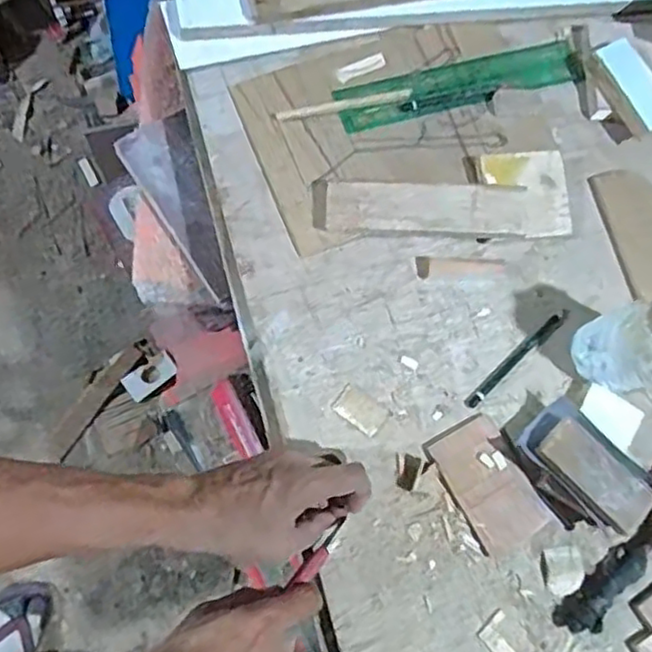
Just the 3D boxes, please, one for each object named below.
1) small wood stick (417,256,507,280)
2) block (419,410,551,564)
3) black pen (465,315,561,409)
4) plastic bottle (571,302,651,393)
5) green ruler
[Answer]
[{"bbox_3d":[0.119,-0.051,0.589,0.079,0.006,0.019,3,73,-6],"label":"small wood stick"},{"bbox_3d":[0.134,0.131,0.549,0.063,0.009,0.106,-30,79,-14],"label":"block"},{"bbox_3d":[0.165,0.031,0.580,0.118,0.009,0.011,-40,81,-16],"label":"black pen"},{"bbox_3d":[0.255,0.012,0.527,0.064,0.134,0.067,-24,79,-11],"label":"plastic bottle"},{"bbox_3d":[0.132,-0.236,0.646,0.253,0.008,0.050,-16,75,-12],"label":"green ruler"}]

